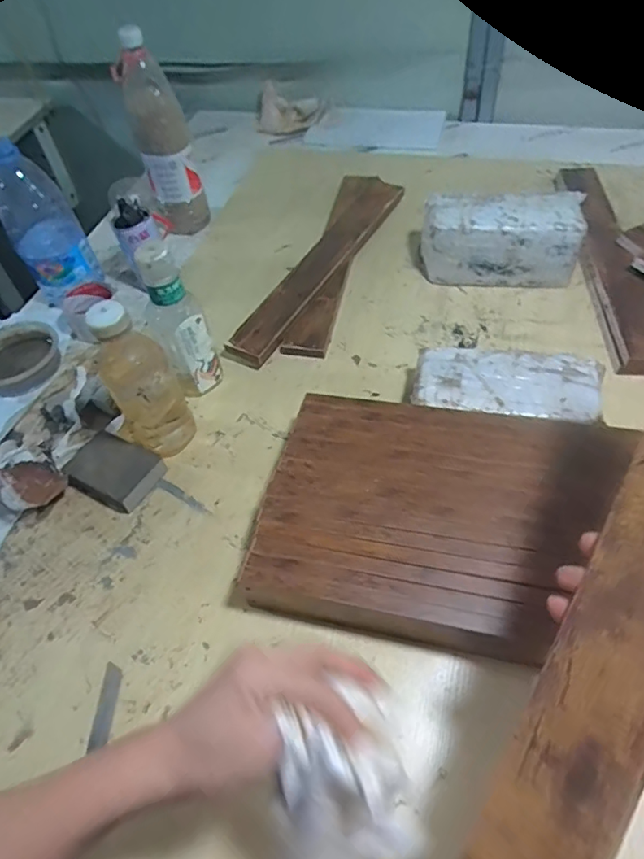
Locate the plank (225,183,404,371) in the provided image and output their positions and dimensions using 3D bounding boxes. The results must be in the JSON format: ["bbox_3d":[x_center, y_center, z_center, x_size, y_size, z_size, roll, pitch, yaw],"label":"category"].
[{"bbox_3d":[0.005,-0.261,0.826,0.063,0.017,0.461,29,59,11],"label":"plank"}]

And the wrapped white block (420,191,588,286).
[{"bbox_3d":[0.261,-0.280,0.792,0.220,0.101,0.100,4,53,9],"label":"wrapped white block"}]

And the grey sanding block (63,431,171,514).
[{"bbox_3d":[-0.244,0.049,0.626,0.108,0.031,0.071,20,57,20],"label":"grey sanding block"}]

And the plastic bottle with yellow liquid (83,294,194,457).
[{"bbox_3d":[-0.200,-0.050,0.581,0.078,0.205,0.069,-28,54,-15],"label":"plastic bottle with yellow liquid"}]

